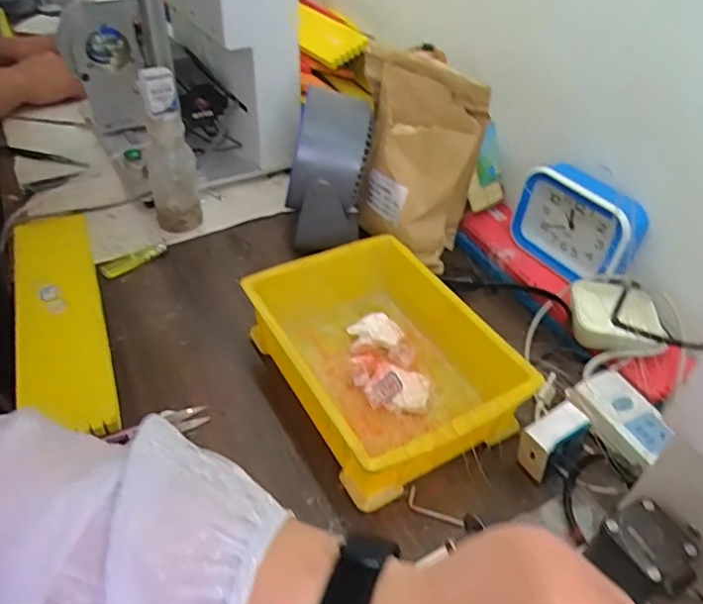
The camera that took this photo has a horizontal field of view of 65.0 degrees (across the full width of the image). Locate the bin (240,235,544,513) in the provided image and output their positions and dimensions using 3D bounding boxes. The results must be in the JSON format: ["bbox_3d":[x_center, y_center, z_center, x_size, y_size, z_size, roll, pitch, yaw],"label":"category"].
[{"bbox_3d":[0.025,0.045,0.529,0.181,0.071,0.258,-21,47,-24],"label":"bin"}]

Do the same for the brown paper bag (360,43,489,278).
[{"bbox_3d":[0.071,-0.176,0.677,0.171,0.235,0.100,17,30,19],"label":"brown paper bag"}]

